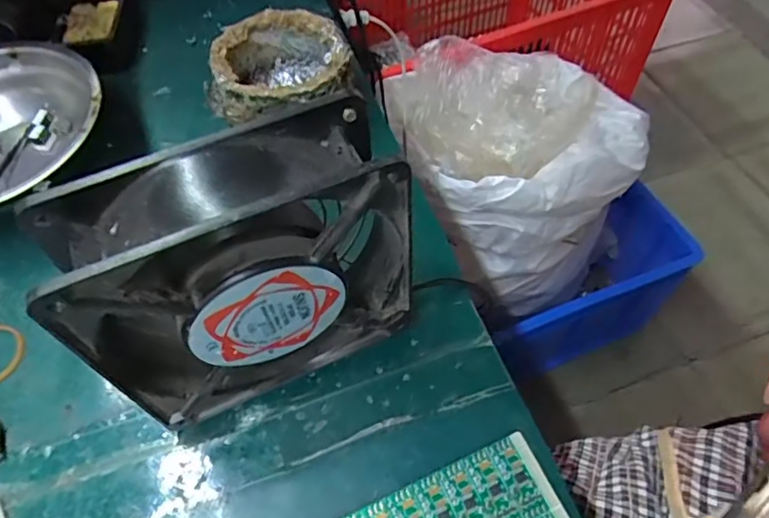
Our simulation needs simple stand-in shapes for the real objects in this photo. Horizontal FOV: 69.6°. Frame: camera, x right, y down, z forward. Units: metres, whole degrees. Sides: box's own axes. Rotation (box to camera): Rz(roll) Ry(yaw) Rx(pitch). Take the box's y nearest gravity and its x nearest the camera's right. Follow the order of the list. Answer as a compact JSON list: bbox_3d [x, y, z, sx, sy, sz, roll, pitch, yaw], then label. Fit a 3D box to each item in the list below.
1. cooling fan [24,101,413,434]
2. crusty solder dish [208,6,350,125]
[{"bbox_3d":[-0.052,0.009,0.218,0.118,0.123,0.040,-23,59,-13],"label":"cooling fan"},{"bbox_3d":[-0.064,-0.115,0.347,0.081,0.039,0.080,-1,57,1],"label":"crusty solder dish"}]

